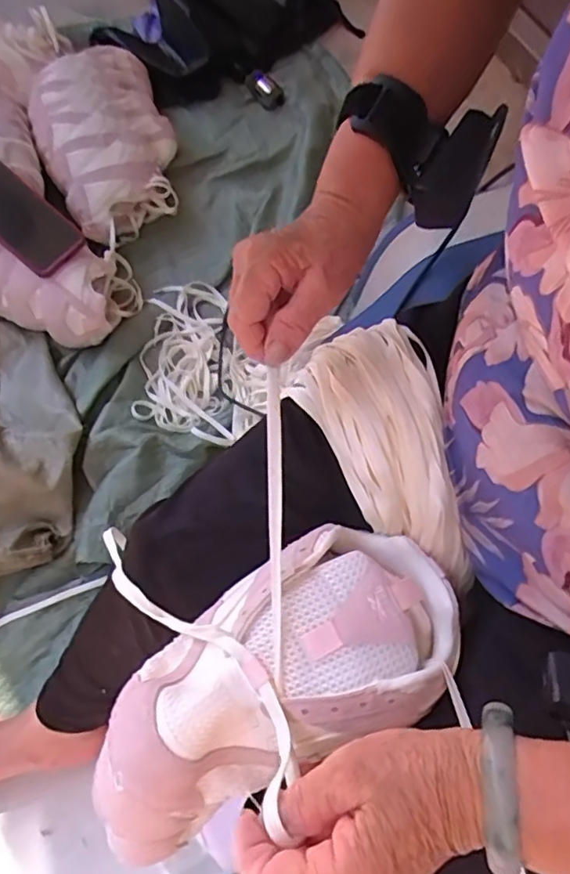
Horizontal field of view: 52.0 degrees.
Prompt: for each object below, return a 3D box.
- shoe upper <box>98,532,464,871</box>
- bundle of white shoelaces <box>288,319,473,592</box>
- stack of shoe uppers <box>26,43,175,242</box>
[{"bbox_3d":[-0.008,0.141,0.347,0.238,0.066,0.107,-32,71,-11],"label":"shoe upper"},{"bbox_3d":[0.078,0.004,0.406,0.088,0.061,0.192,-24,69,-9],"label":"bundle of white shoelaces"},{"bbox_3d":[-0.287,-0.482,0.944,0.210,0.113,0.375,-22,69,-8],"label":"stack of shoe uppers"}]

